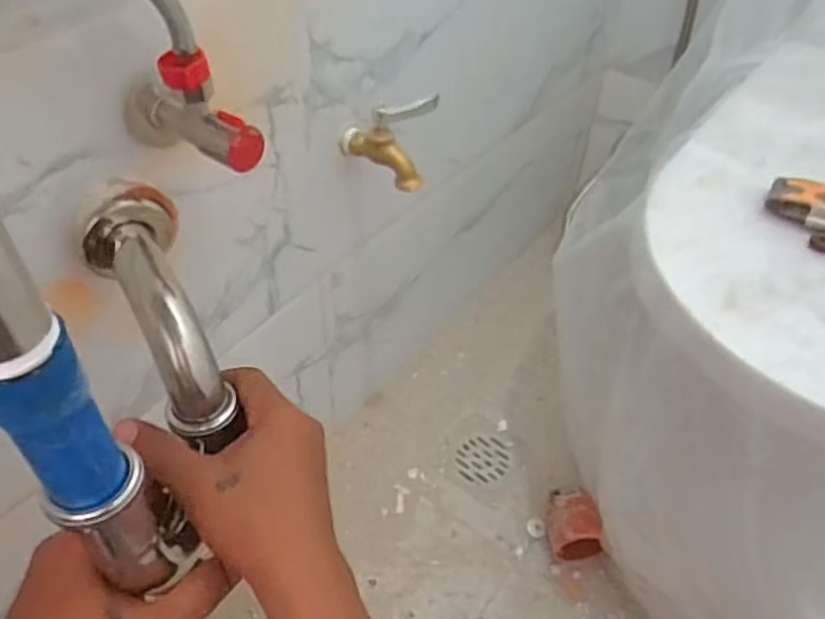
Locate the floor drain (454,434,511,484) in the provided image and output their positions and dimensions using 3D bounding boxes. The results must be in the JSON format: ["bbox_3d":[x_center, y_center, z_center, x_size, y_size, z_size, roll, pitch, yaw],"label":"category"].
[{"bbox_3d":[0.086,0.183,0.848,0.065,0.016,0.064,1,45,-1],"label":"floor drain"}]

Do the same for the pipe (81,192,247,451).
[{"bbox_3d":[-0.152,0.001,0.419,0.056,0.057,0.161,-22,69,-21],"label":"pipe"}]

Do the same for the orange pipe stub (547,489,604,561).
[{"bbox_3d":[0.172,0.237,0.745,0.050,0.058,0.070,-2,46,-4],"label":"orange pipe stub"}]

